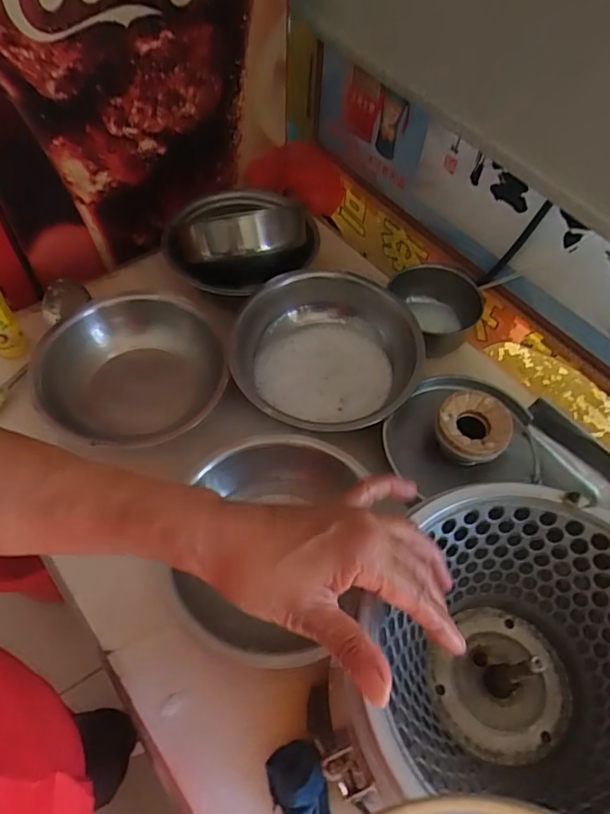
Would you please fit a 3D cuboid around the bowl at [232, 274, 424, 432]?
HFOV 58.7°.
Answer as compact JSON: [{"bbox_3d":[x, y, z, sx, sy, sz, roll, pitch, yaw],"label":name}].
[{"bbox_3d":[0.036,-0.086,0.930,0.309,0.082,0.310,1,56,-2],"label":"bowl"}]

